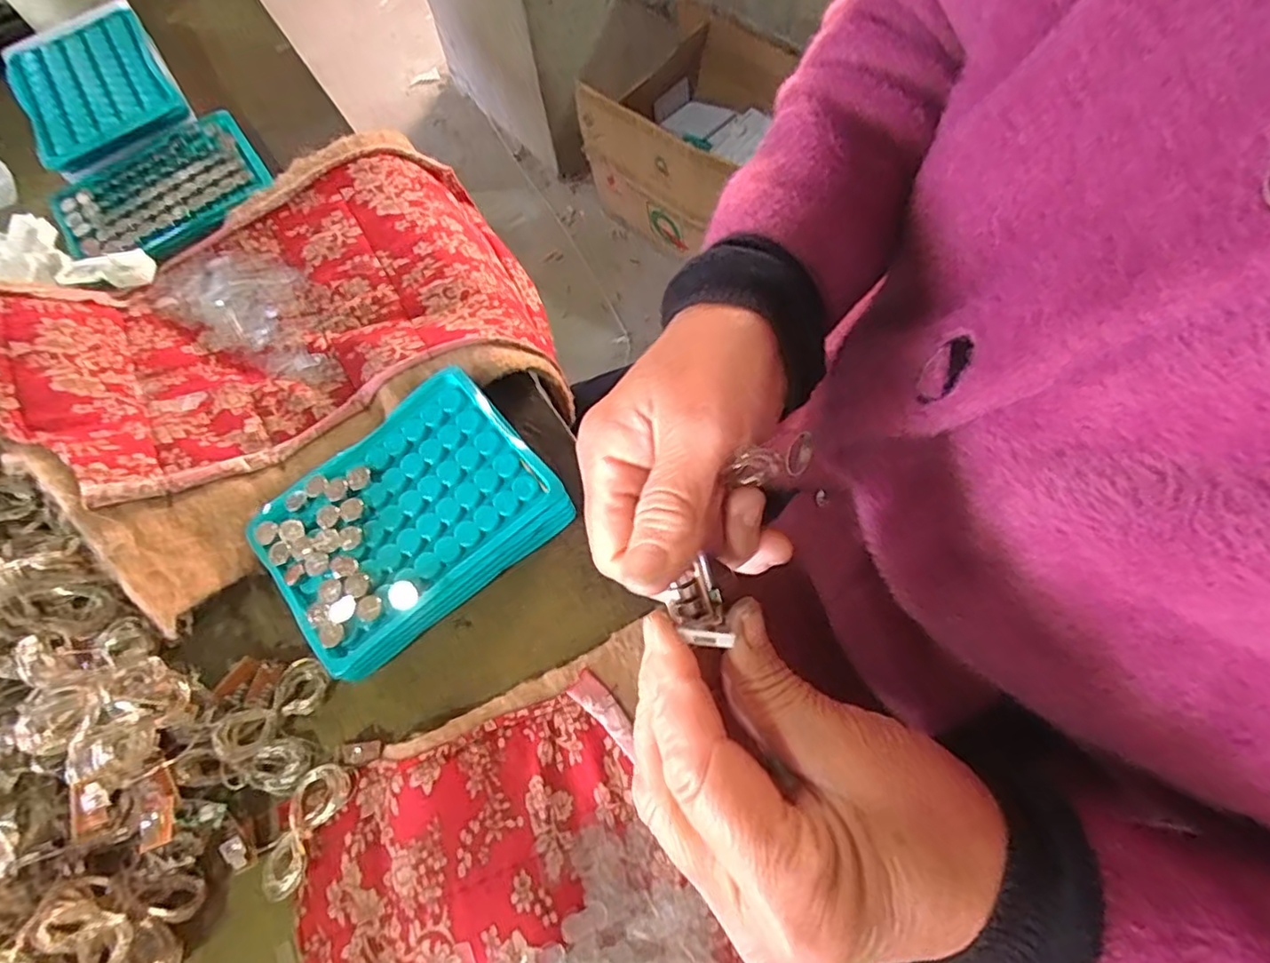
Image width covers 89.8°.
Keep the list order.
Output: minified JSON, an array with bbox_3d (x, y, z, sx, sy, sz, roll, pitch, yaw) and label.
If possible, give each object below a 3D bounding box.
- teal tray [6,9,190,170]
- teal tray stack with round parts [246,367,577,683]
[{"bbox_3d":[-0.385,-0.283,0.454,0.094,0.023,0.130,-33,68,-9],"label":"teal tray"},{"bbox_3d":[-0.110,0.017,0.312,0.129,0.027,0.095,-38,69,-11],"label":"teal tray stack with round parts"}]

